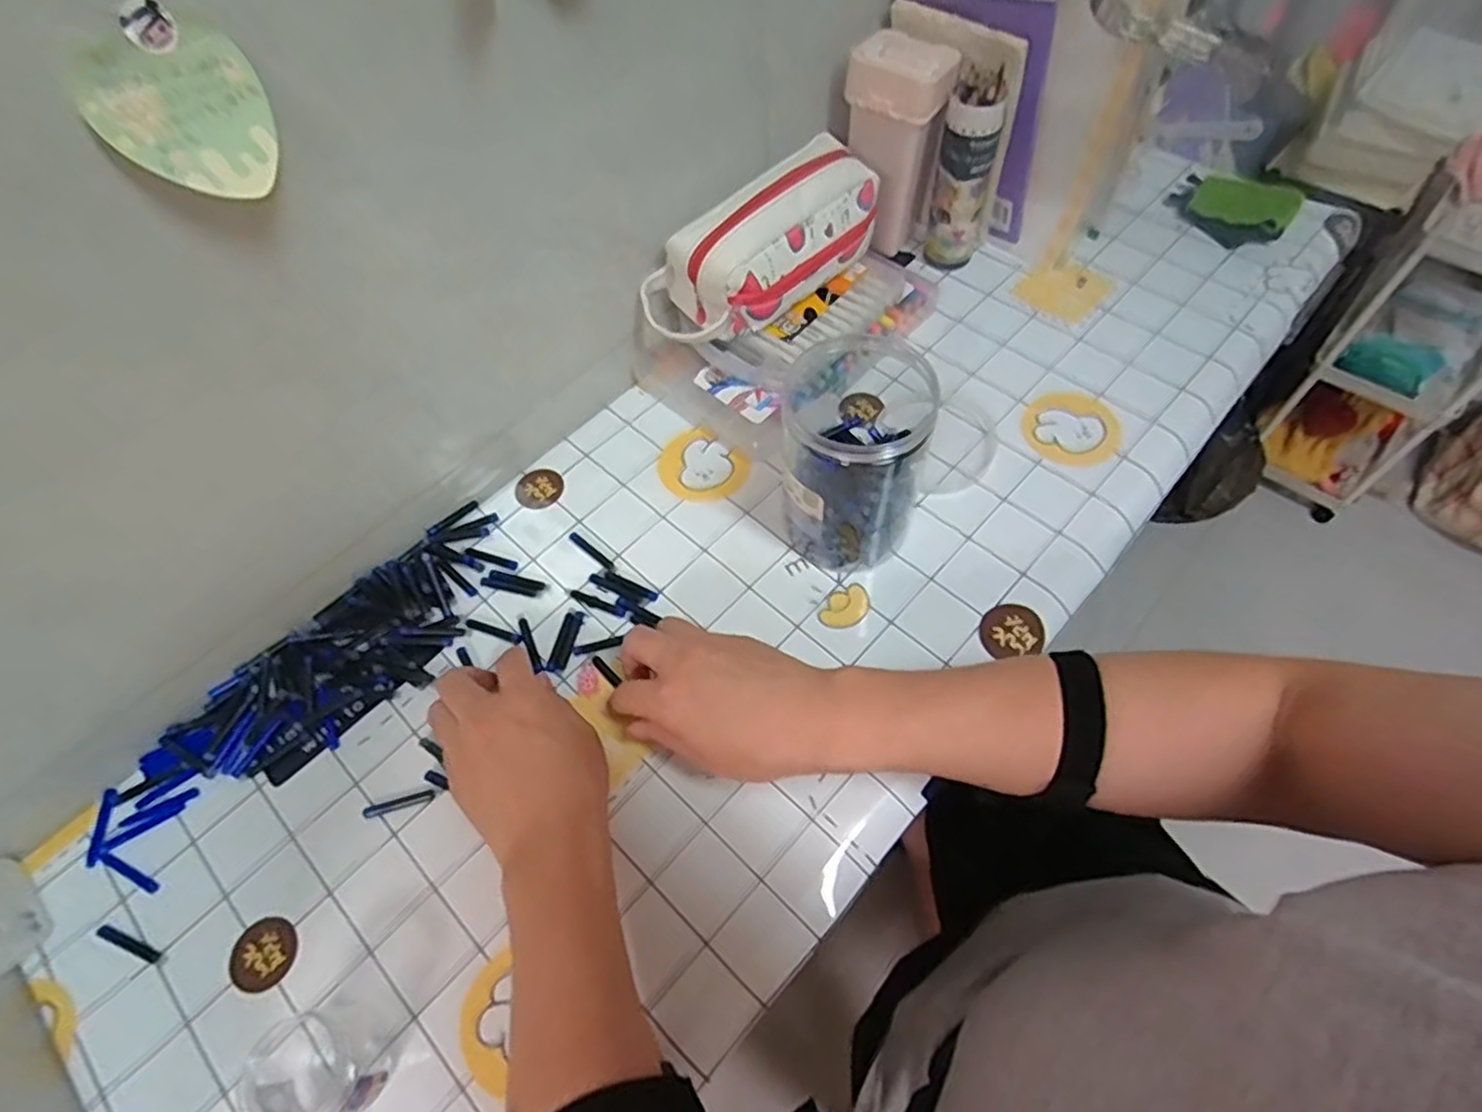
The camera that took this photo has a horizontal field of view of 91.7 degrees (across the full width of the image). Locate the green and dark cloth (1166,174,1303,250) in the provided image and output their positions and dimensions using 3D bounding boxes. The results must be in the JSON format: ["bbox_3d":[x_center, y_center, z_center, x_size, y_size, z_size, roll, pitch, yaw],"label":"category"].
[{"bbox_3d":[0.487,-0.348,0.712,0.108,0.046,0.056,29,65,18],"label":"green and dark cloth"}]

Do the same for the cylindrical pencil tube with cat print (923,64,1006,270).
[{"bbox_3d":[0.203,-0.345,0.655,0.049,0.163,0.052,12,61,10],"label":"cylindrical pencil tube with cat print"}]

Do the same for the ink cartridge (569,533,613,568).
[{"bbox_3d":[-0.120,-0.005,0.572,0.048,0.004,0.007,37,68,22],"label":"ink cartridge"}]

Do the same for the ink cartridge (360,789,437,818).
[{"bbox_3d":[-0.228,0.164,0.478,0.047,0.004,0.008,-14,60,-5],"label":"ink cartridge"}]

